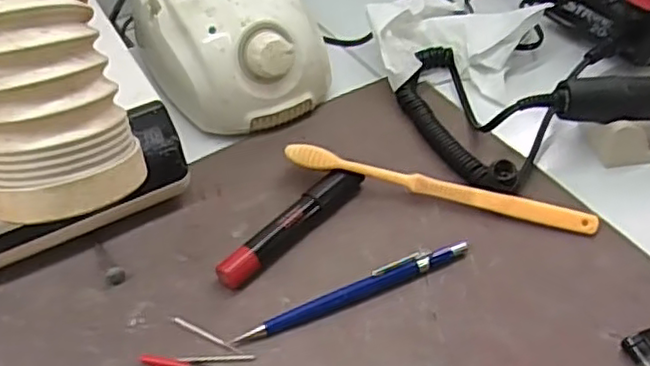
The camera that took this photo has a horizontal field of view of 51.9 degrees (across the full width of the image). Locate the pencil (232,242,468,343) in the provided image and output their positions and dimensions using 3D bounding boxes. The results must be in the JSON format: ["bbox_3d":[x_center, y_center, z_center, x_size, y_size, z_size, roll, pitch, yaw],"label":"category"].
[{"bbox_3d":[0.017,0.057,0.354,0.130,0.012,0.012,-20,50,-18],"label":"pencil"}]

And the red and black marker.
[{"bbox_3d":[-0.017,0.024,0.382,0.018,0.017,0.107,35,56,28],"label":"red and black marker"}]

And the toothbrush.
[{"bbox_3d":[0.067,0.003,0.393,0.182,0.026,0.010,10,48,9],"label":"toothbrush"}]

